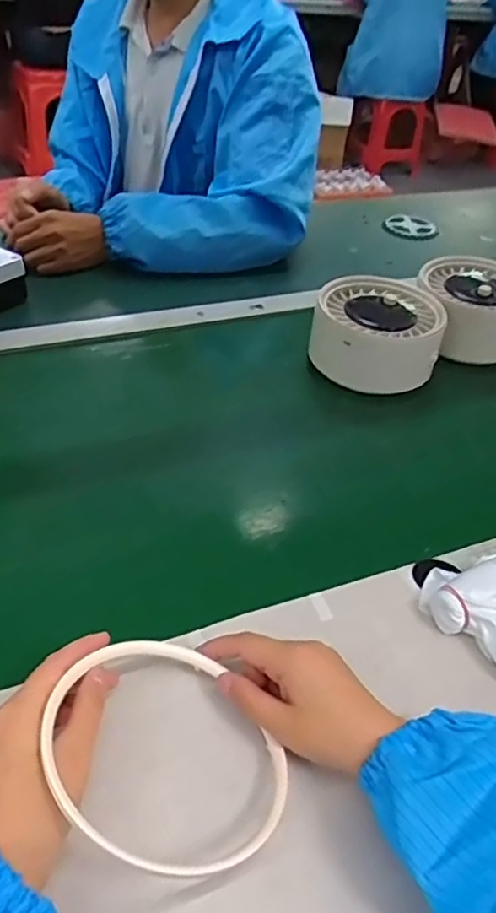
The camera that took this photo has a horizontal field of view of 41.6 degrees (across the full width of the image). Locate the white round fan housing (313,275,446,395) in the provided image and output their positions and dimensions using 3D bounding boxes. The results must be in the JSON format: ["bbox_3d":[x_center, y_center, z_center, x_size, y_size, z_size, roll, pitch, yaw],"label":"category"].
[{"bbox_3d":[0.141,-0.130,0.716,0.135,0.078,0.130,4,41,-3],"label":"white round fan housing"}]

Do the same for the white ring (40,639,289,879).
[{"bbox_3d":[-0.046,0.156,0.354,0.125,0.009,0.136,20,26,-10],"label":"white ring"}]

